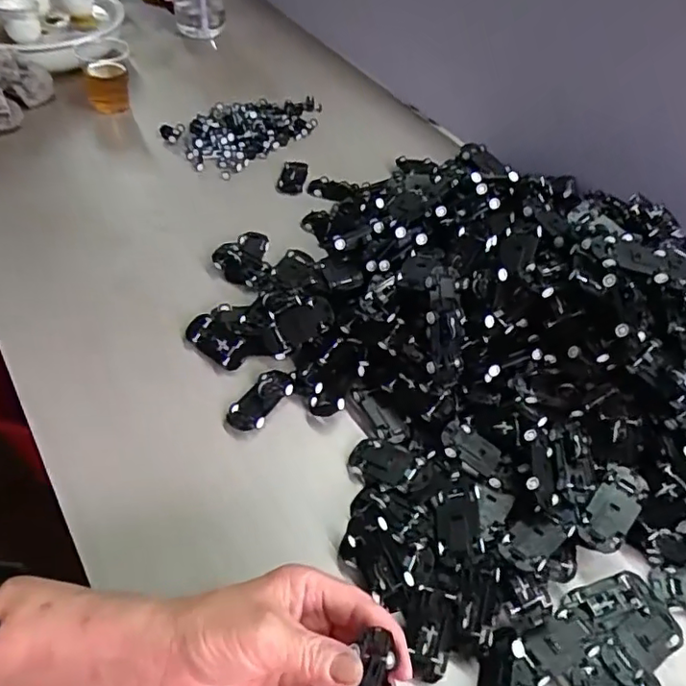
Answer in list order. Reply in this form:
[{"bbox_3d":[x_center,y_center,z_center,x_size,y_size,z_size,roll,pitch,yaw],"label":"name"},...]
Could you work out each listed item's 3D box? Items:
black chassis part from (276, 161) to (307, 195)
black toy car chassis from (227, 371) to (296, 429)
[{"bbox_3d":[-0.061,-0.201,0.713,0.033,0.012,0.060,9,48,3],"label":"black chassis part"},{"bbox_3d":[-0.067,0.047,0.484,0.030,0.013,0.063,31,53,20],"label":"black toy car chassis"}]

